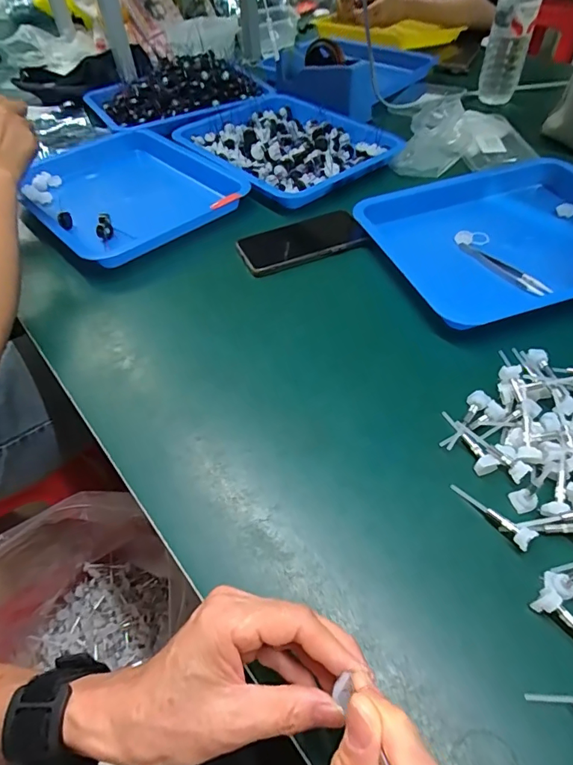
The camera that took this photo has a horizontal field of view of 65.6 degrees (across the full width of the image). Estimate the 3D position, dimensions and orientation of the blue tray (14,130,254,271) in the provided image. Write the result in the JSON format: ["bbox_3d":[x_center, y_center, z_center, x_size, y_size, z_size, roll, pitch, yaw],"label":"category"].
[{"bbox_3d":[-0.245,-0.293,0.680,0.323,0.037,0.274,36,62,27],"label":"blue tray"}]

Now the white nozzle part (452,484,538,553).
[{"bbox_3d":[0.155,0.098,0.338,0.014,0.017,0.066,-36,58,-23],"label":"white nozzle part"}]

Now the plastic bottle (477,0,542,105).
[{"bbox_3d":[0.394,-0.620,0.778,0.067,0.213,0.070,15,54,14],"label":"plastic bottle"}]

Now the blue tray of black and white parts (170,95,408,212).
[{"bbox_3d":[-0.008,-0.400,0.745,0.255,0.036,0.322,-31,56,-20],"label":"blue tray of black and white parts"}]

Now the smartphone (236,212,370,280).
[{"bbox_3d":[0.019,-0.184,0.582,0.163,0.013,0.082,-19,53,-12],"label":"smartphone"}]

